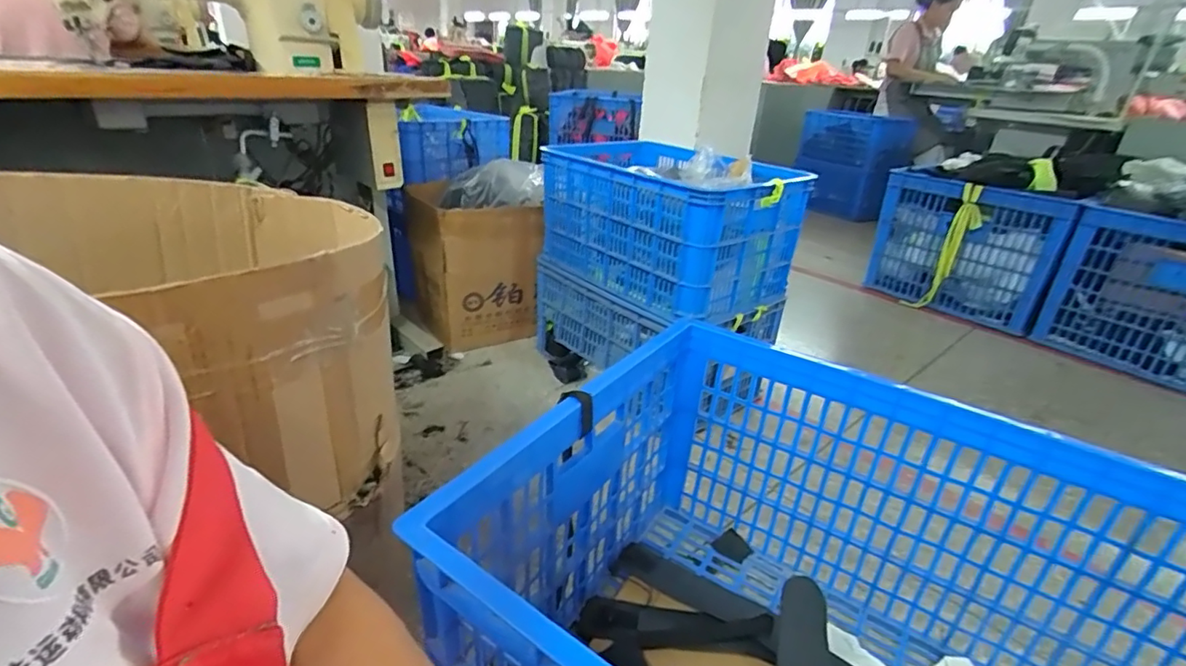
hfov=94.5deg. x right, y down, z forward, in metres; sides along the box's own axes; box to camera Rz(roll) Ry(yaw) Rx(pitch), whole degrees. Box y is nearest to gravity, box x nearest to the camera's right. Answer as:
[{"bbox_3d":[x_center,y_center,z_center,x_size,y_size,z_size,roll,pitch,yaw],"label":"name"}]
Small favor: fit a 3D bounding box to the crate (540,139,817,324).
[{"bbox_3d":[0.171,-0.295,1.415,0.376,0.295,0.618,-19,35,-38],"label":"crate"}]

